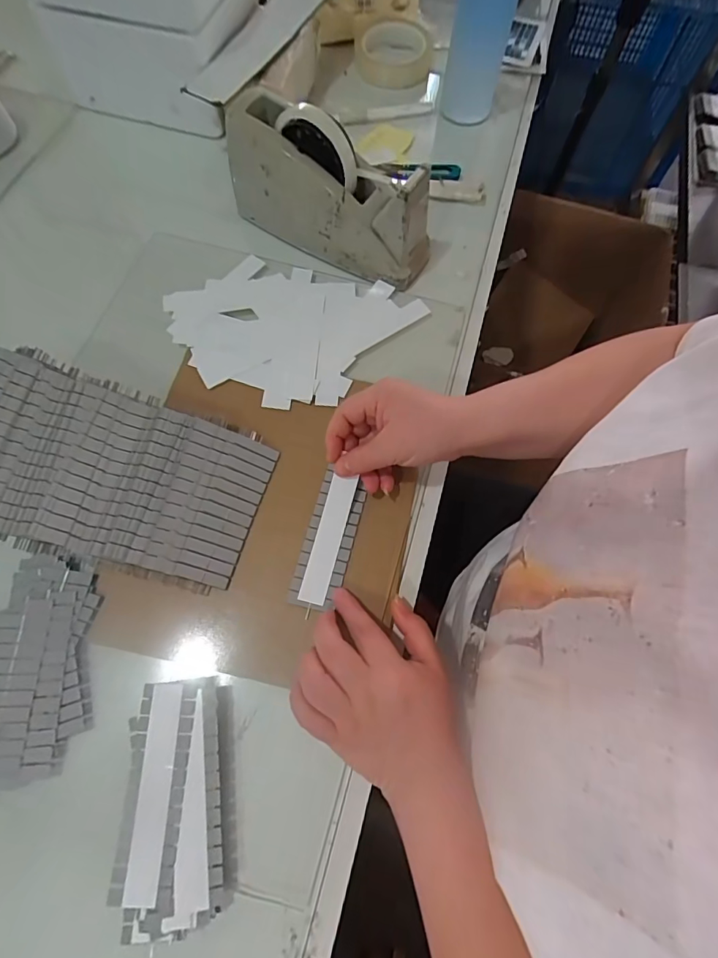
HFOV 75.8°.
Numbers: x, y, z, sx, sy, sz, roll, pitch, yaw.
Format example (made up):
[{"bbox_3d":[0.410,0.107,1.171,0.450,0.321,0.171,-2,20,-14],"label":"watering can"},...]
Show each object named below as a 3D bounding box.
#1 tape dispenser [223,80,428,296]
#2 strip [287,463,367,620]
[{"bbox_3d":[-0.029,-0.288,0.458,0.213,0.105,0.066,28,70,9],"label":"tape dispenser"},{"bbox_3d":[-0.025,0.050,0.381,0.039,0.005,0.112,15,70,4],"label":"strip"}]

